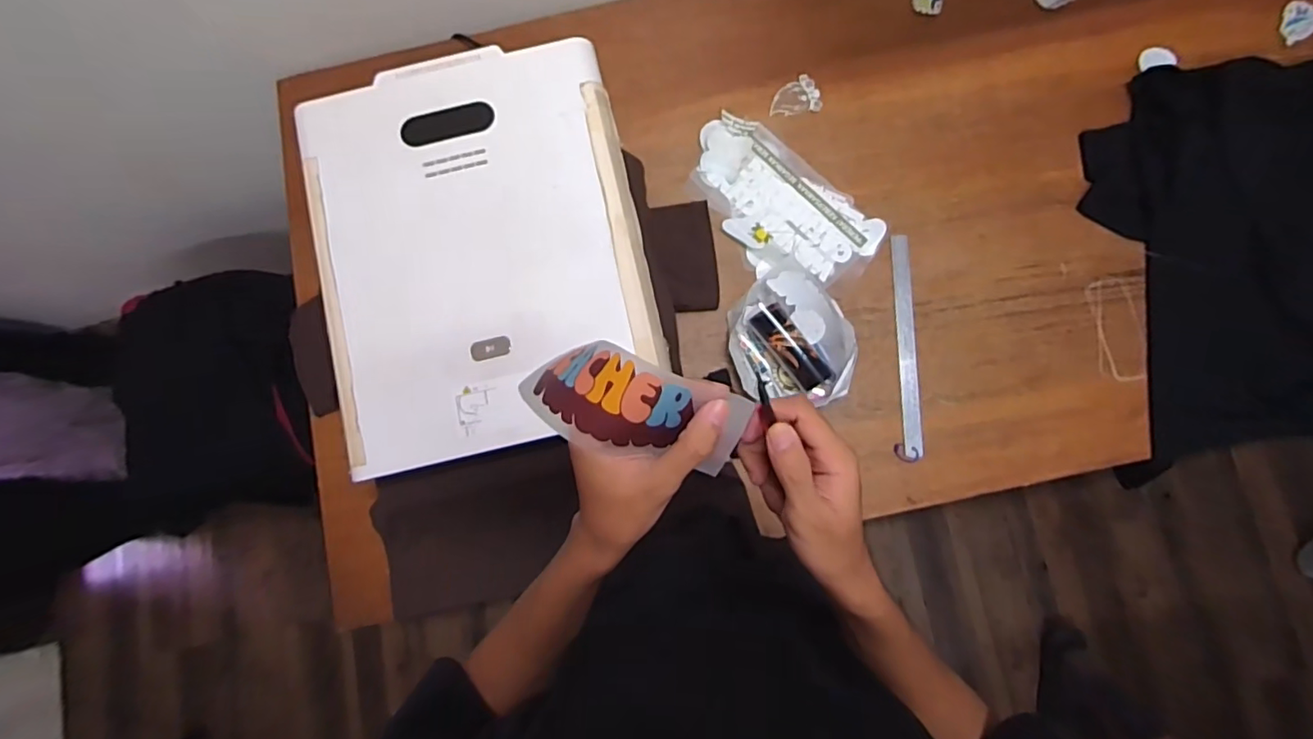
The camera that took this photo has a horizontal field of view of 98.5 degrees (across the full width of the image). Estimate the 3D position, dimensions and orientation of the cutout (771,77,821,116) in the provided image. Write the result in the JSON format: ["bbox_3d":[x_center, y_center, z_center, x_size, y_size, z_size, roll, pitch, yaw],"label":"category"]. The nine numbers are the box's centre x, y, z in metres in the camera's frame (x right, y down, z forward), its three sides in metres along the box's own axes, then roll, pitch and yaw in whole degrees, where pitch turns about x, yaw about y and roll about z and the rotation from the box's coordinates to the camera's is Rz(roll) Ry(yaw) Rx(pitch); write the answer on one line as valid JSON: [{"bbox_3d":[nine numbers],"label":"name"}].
[{"bbox_3d":[0.221,-0.439,0.908,0.080,0.004,0.059,-7,88,2],"label":"cutout"}]

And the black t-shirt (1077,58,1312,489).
[{"bbox_3d":[1.052,-0.193,0.824,0.800,0.070,0.570,-9,89,11],"label":"black t-shirt"}]

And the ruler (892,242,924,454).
[{"bbox_3d":[0.373,-0.037,0.840,0.027,0.007,0.330,0,82,2],"label":"ruler"}]

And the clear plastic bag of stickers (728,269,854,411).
[{"bbox_3d":[0.192,-0.044,0.817,0.164,0.064,0.194,-8,82,1],"label":"clear plastic bag of stickers"}]

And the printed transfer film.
[{"bbox_3d":[-0.018,0.019,0.330,0.135,0.045,0.057,12,85,9],"label":"printed transfer film"}]

